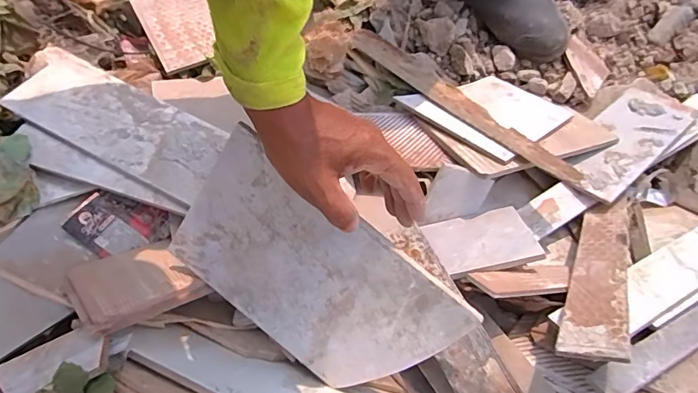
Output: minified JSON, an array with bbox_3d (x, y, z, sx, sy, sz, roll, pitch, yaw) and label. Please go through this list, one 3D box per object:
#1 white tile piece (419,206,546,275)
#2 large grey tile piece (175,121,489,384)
[{"bbox_3d":[0.148,0.050,0.530,0.114,0.007,0.099,-13,30,3],"label":"white tile piece"},{"bbox_3d":[-0.039,0.077,0.429,0.255,0.166,0.006,39,28,2],"label":"large grey tile piece"}]

